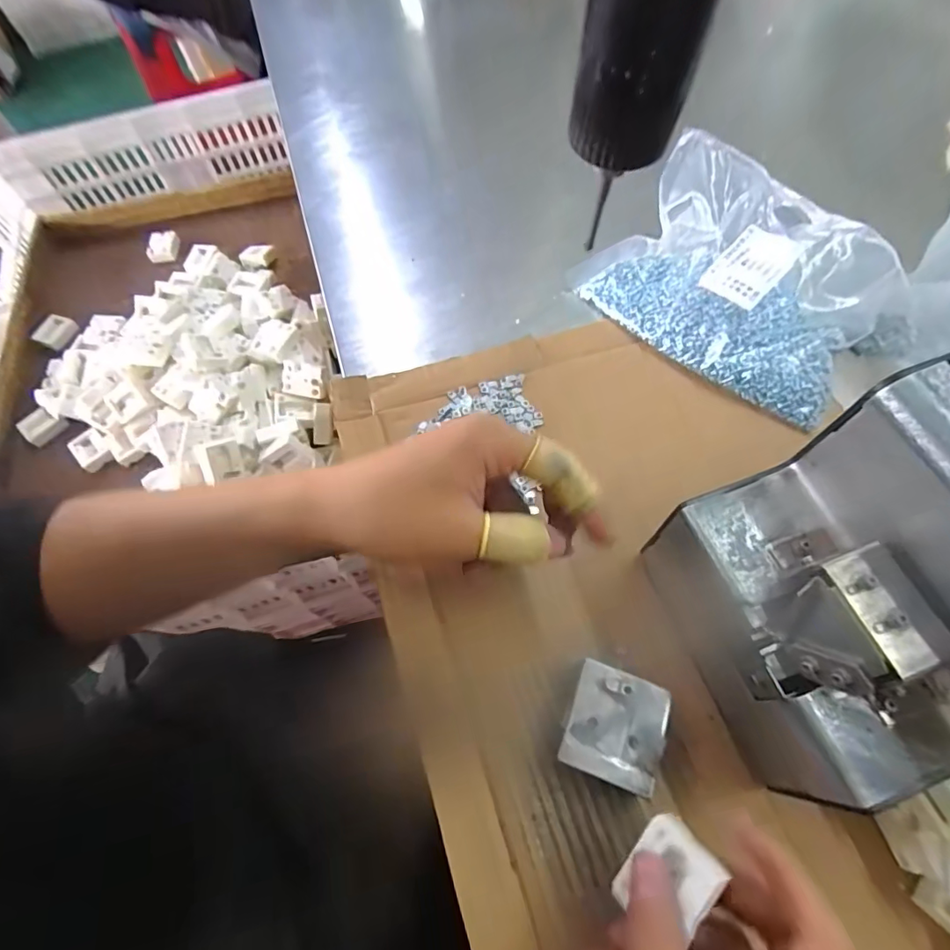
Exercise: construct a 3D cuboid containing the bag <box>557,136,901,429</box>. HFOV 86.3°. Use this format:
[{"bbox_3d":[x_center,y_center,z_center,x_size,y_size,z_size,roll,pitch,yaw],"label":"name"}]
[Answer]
[{"bbox_3d":[0.179,-0.138,0.348,0.127,0.070,0.188,-41,68,-16],"label":"bag"}]

